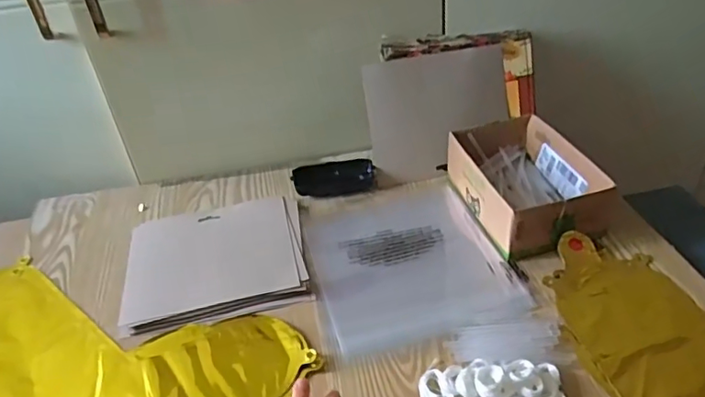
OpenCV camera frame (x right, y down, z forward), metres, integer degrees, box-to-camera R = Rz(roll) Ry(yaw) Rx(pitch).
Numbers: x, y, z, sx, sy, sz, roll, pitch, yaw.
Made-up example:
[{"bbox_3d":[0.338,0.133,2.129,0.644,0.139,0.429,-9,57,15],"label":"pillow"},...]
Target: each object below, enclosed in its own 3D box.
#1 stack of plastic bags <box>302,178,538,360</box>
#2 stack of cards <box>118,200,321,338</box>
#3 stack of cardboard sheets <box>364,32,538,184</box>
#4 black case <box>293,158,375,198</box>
[{"bbox_3d":[0.059,0.065,0.643,0.204,0.018,0.246,-13,36,-10],"label":"stack of plastic bags"},{"bbox_3d":[-0.159,0.067,0.648,0.201,0.013,0.182,-10,36,-6],"label":"stack of cards"},{"bbox_3d":[0.133,-0.129,0.753,0.231,0.180,0.038,-11,14,-8],"label":"stack of cardboard sheets"},{"bbox_3d":[-0.026,-0.028,0.757,0.107,0.027,0.054,-12,36,-9],"label":"black case"}]

